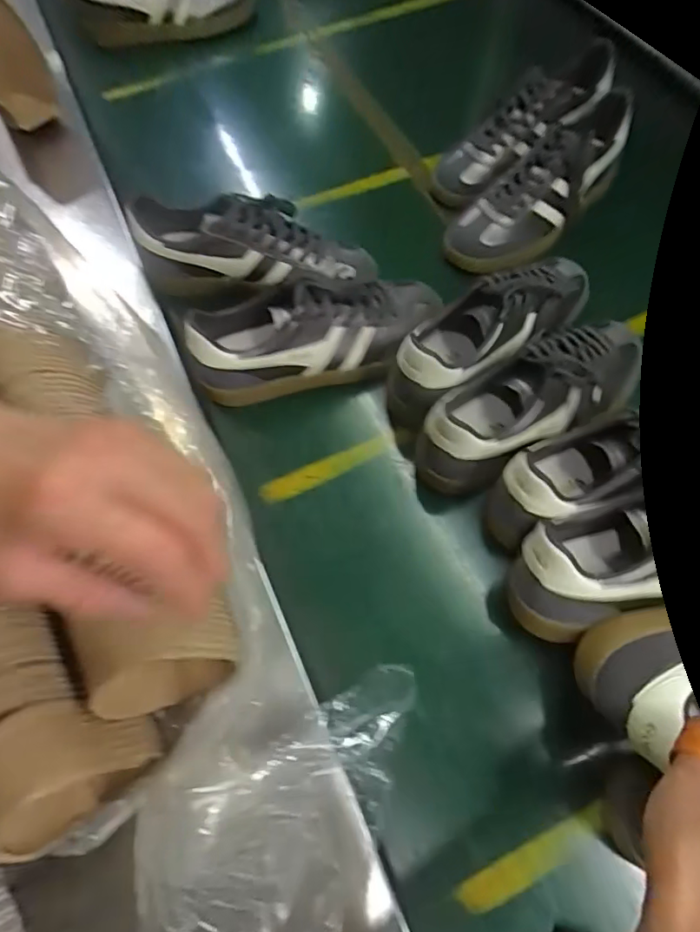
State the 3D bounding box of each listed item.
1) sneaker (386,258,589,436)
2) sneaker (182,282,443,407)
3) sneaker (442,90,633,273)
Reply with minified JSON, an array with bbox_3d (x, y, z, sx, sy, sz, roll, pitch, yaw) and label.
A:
[{"bbox_3d":[0.148,-0.140,0.519,0.261,0.093,0.089,-40,68,-15],"label":"sneaker"},{"bbox_3d":[-0.028,-0.138,0.525,0.255,0.091,0.083,-14,64,-4],"label":"sneaker"},{"bbox_3d":[0.234,-0.327,0.603,0.276,0.080,0.085,-39,68,-15],"label":"sneaker"}]

